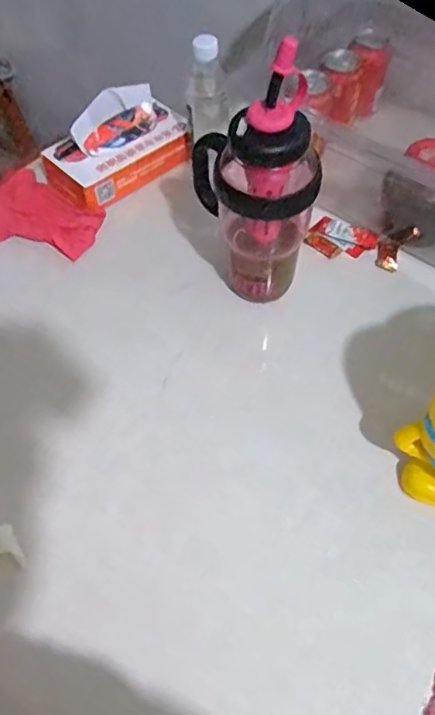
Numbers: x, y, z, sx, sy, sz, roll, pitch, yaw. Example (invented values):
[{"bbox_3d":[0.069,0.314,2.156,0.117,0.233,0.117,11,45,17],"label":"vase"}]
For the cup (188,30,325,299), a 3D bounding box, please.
[{"bbox_3d":[0.038,-0.188,0.621,0.093,0.294,0.133,-19,58,-11],"label":"cup"}]

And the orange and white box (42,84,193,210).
[{"bbox_3d":[-0.143,-0.309,0.811,0.211,0.089,0.114,-37,63,-21],"label":"orange and white box"}]

